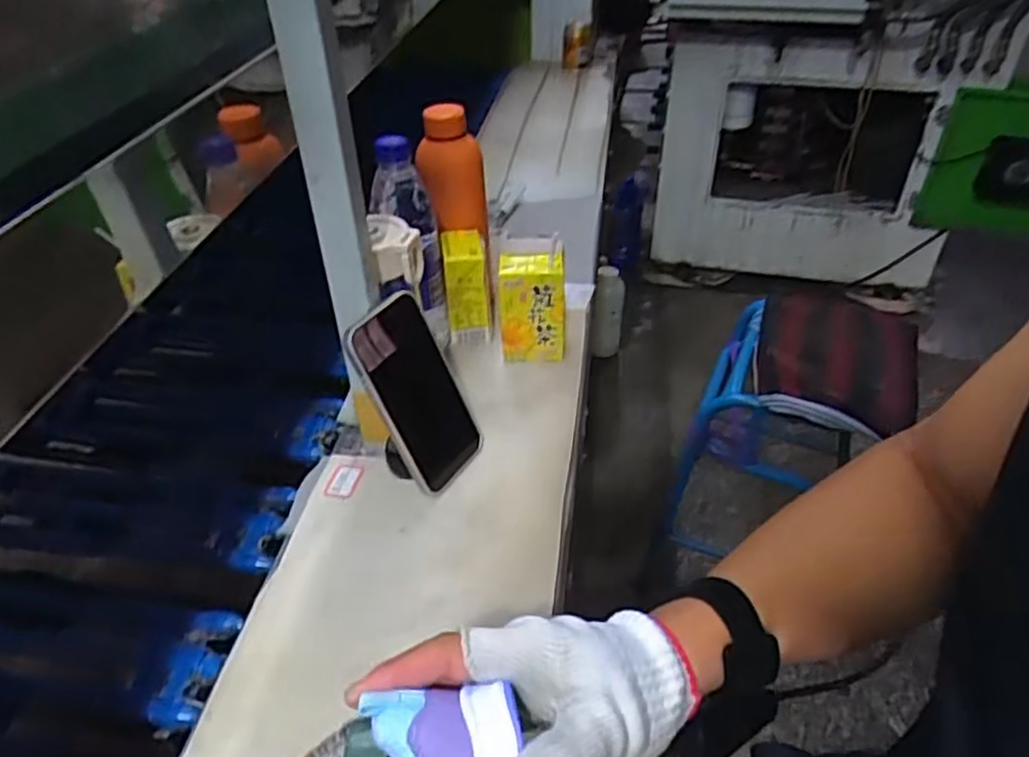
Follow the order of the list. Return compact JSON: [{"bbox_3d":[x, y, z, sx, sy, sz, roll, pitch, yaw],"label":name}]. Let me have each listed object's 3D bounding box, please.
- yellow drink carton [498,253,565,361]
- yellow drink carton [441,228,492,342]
[{"bbox_3d":[0.017,-0.068,0.724,0.065,0.119,0.033,-7,37,-2],"label":"yellow drink carton"},{"bbox_3d":[-0.051,-0.095,0.765,0.046,0.112,0.061,-6,39,-4],"label":"yellow drink carton"}]

